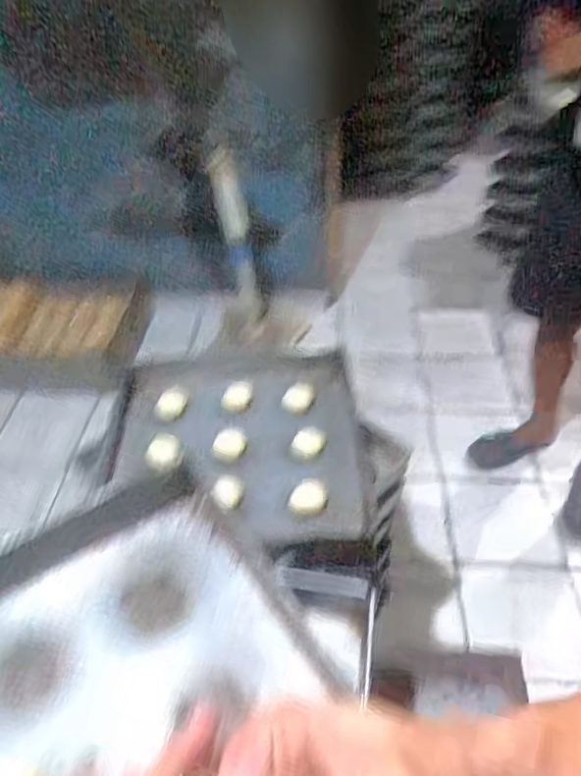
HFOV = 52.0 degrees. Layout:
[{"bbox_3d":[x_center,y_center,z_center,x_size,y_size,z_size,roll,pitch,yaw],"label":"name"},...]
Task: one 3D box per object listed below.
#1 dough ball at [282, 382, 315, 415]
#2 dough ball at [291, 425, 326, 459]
[{"bbox_3d":[0.015,0.019,1.143,0.061,0.028,0.054,-3,42,1],"label":"dough ball"},{"bbox_3d":[0.034,0.098,1.081,0.058,0.035,0.061,19,47,23],"label":"dough ball"}]

